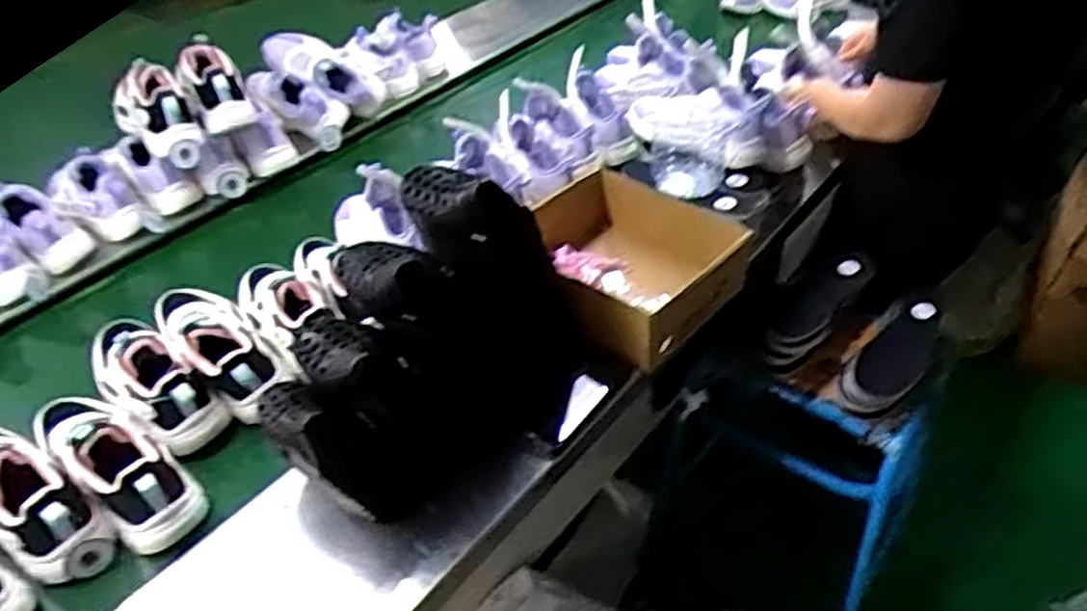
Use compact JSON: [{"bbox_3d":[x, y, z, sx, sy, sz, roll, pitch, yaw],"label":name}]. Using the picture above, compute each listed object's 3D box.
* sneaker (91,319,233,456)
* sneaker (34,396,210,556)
[{"bbox_3d":[-0.510,0.092,0.966,0.232,0.120,0.080,27,51,31],"label":"sneaker"},{"bbox_3d":[-0.502,0.165,0.870,0.270,0.102,0.086,27,51,31],"label":"sneaker"}]

